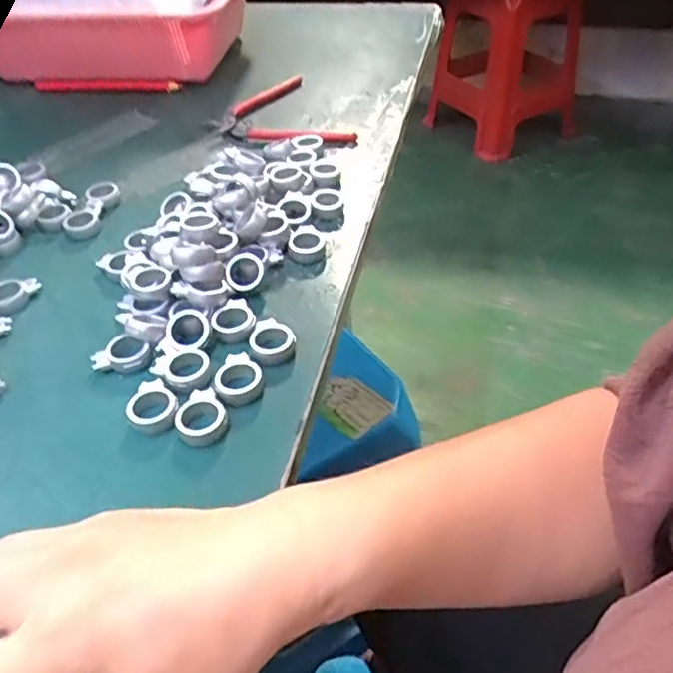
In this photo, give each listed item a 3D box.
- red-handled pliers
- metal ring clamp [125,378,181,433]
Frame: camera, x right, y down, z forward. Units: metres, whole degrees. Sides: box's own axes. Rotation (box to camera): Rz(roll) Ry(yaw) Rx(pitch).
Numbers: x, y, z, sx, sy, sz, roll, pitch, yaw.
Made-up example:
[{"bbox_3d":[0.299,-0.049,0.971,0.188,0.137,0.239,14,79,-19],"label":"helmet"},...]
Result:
[{"bbox_3d":[-0.056,-0.204,0.584,0.100,0.013,0.137,-20,45,-15],"label":"red-handled pliers"},{"bbox_3d":[-0.098,0.036,0.336,0.026,0.009,0.034,-13,44,-8],"label":"metal ring clamp"}]

